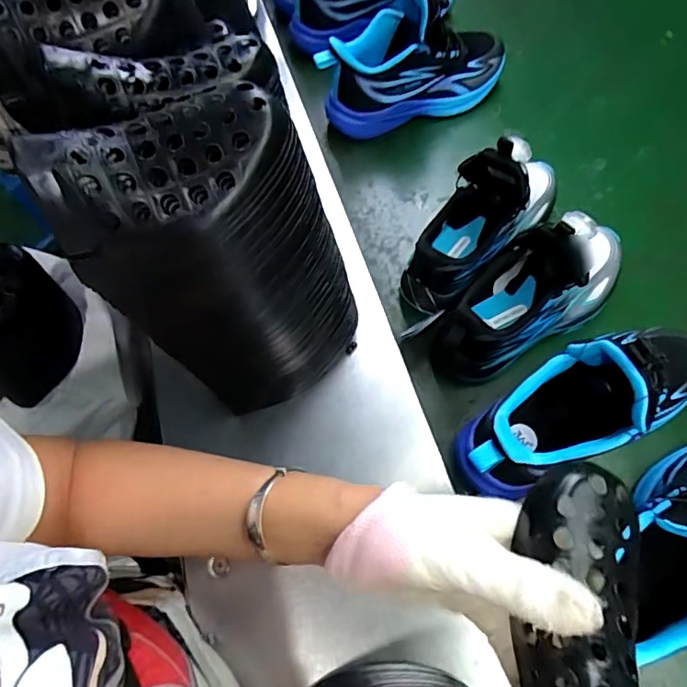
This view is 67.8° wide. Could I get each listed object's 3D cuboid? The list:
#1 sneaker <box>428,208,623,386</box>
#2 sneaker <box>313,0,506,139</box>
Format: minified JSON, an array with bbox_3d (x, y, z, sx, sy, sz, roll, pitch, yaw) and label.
[{"bbox_3d":[0.184,-0.054,0.477,0.219,0.141,0.078,-28,68,-9],"label":"sneaker"},{"bbox_3d":[0.088,-0.352,0.632,0.242,0.125,0.095,-18,66,-5],"label":"sneaker"}]

